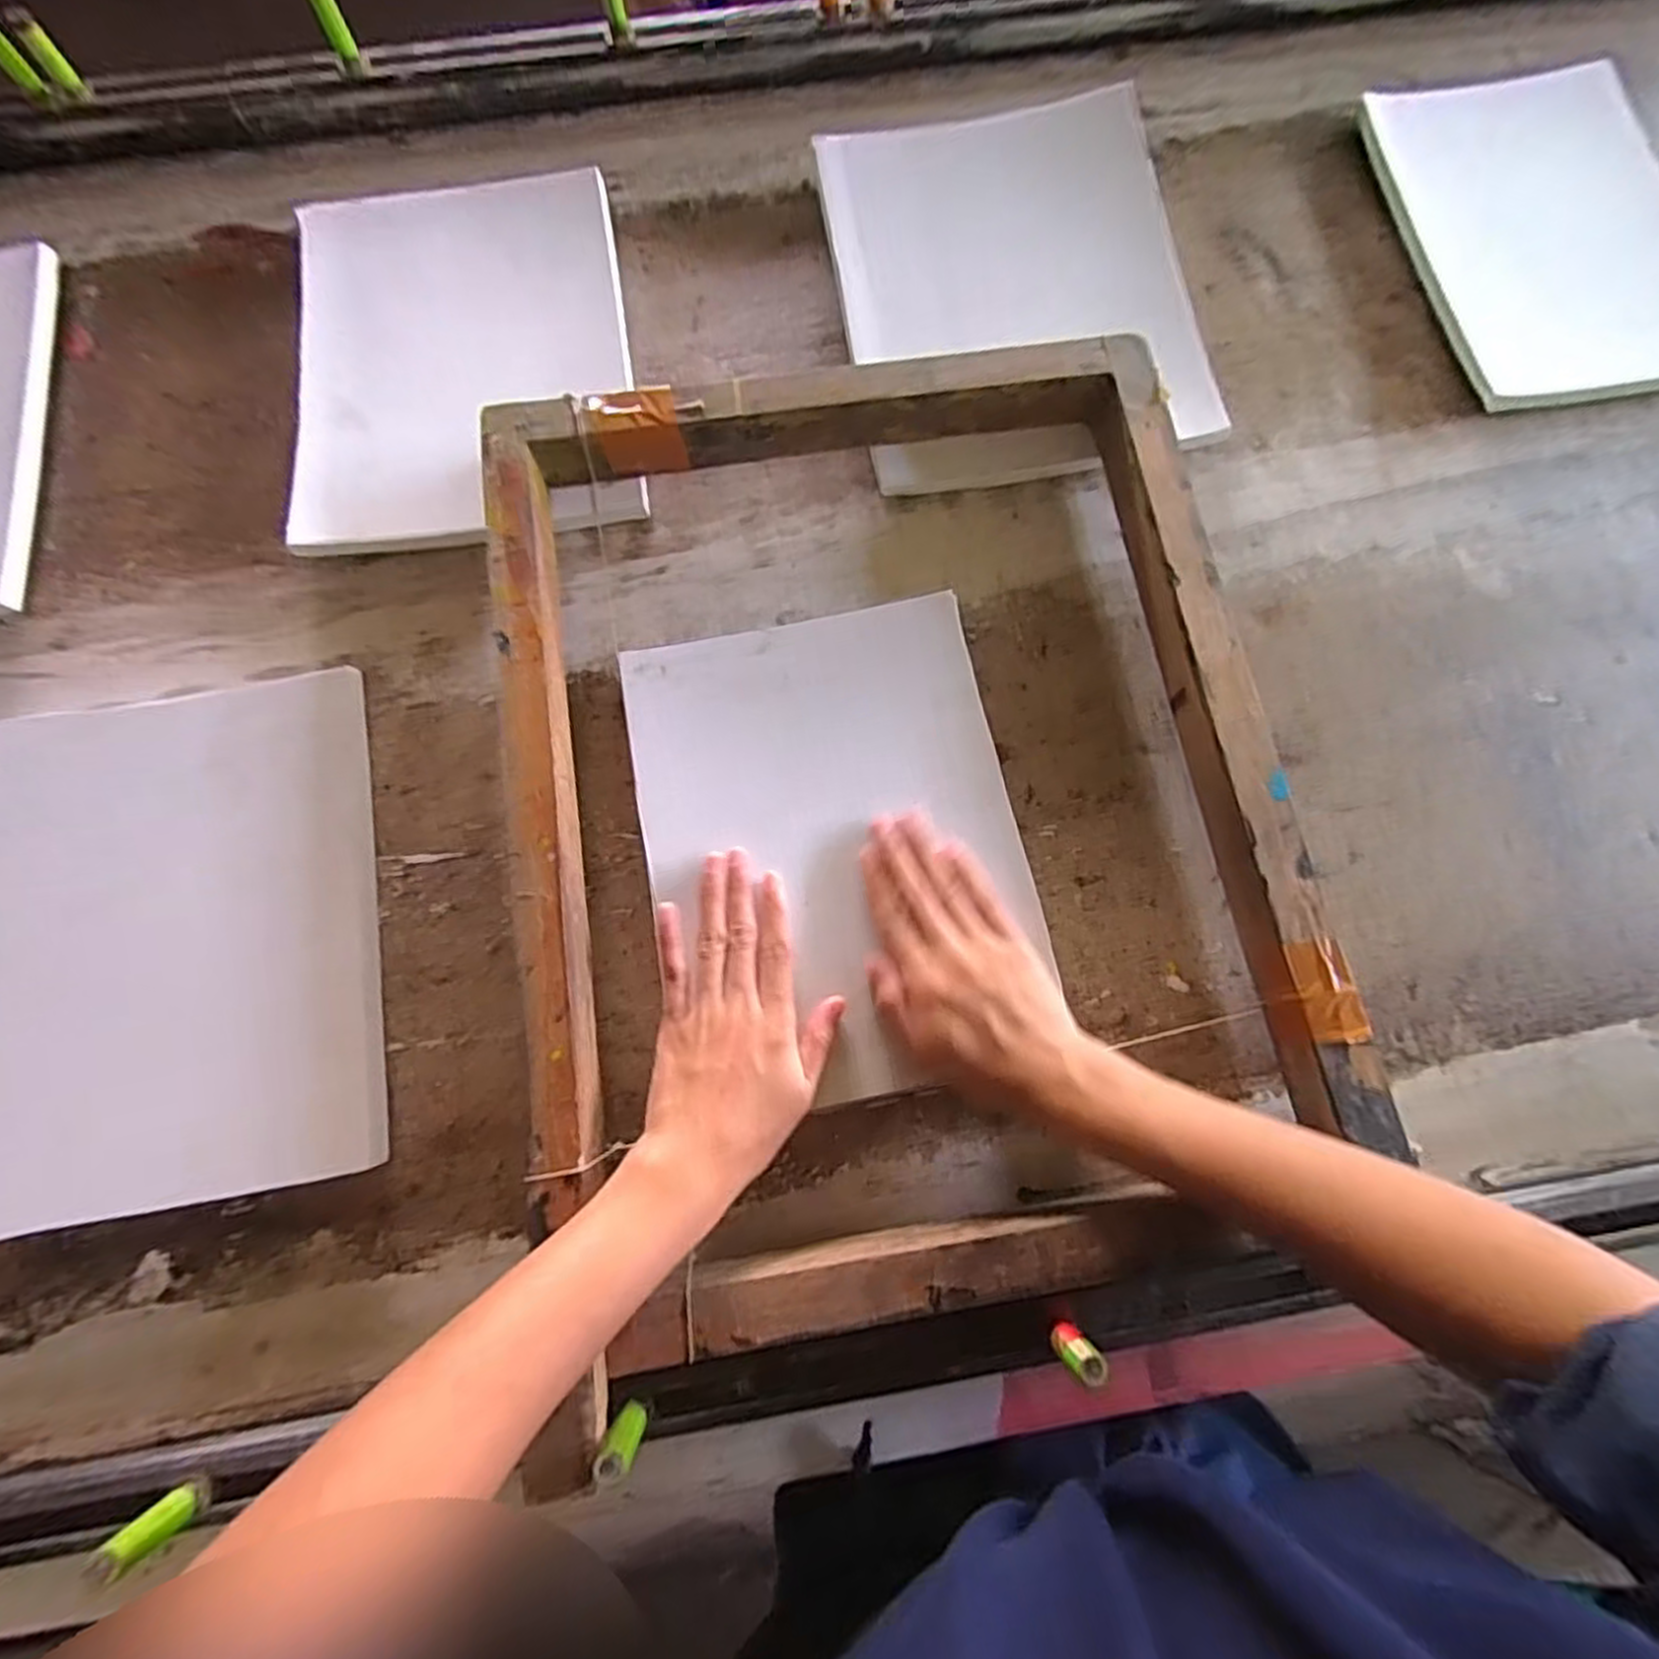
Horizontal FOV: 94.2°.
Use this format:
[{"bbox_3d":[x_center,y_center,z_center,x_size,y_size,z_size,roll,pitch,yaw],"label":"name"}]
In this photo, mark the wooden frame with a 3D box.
[{"bbox_3d":[0.036,-0.022,0.415,0.395,0.064,0.519,-9,76,-3],"label":"wooden frame"}]

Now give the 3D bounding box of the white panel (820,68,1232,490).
[{"bbox_3d":[0.124,-0.366,0.521,0.228,0.035,0.269,-10,76,-3],"label":"white panel"}]

